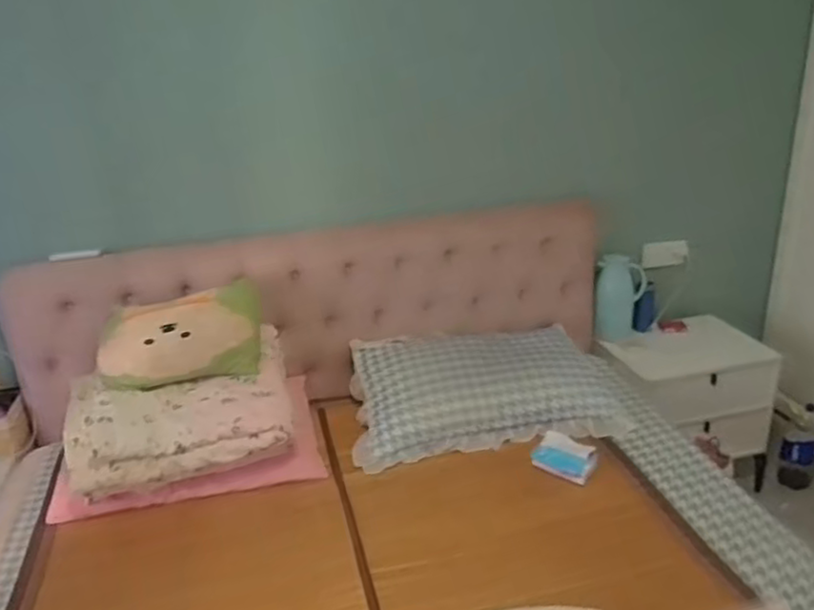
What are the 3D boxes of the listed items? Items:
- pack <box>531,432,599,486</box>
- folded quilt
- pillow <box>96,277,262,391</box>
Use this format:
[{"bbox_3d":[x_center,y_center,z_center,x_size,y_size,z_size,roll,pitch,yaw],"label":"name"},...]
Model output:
[{"bbox_3d":[0.430,0.413,1.836,0.167,0.042,0.139,12,27,36],"label":"pack"},{"bbox_3d":[-0.597,0.280,1.821,0.571,0.198,0.398,-11,23,-16],"label":"folded quilt"},{"bbox_3d":[-0.596,0.088,1.812,0.432,0.193,0.162,-13,23,-20],"label":"pillow"}]

